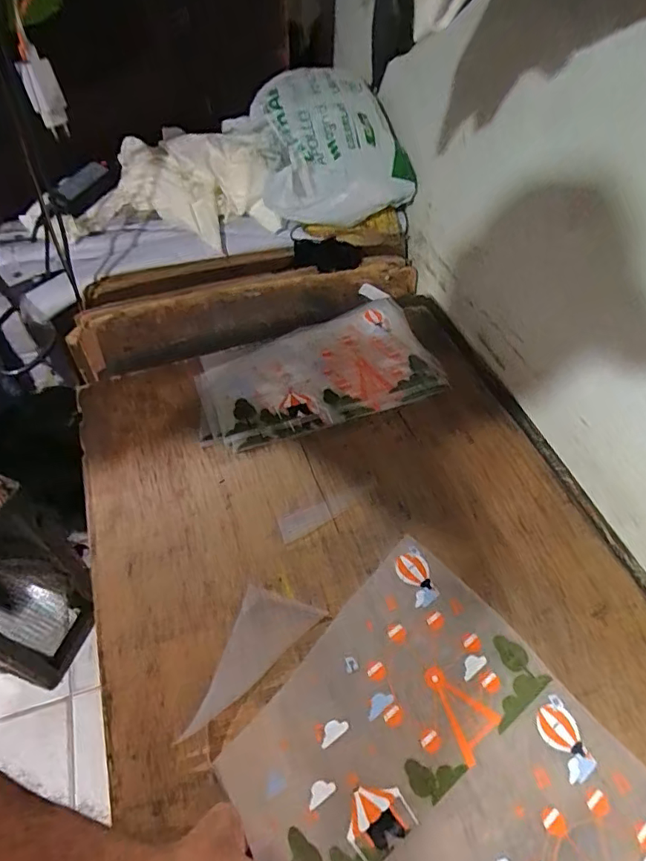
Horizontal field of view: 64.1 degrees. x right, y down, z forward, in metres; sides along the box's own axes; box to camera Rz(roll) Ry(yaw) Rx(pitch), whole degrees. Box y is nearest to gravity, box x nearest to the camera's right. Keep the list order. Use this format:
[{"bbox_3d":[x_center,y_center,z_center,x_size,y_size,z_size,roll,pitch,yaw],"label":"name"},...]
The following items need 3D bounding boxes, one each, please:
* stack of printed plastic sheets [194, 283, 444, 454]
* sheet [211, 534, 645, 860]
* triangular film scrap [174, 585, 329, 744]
[{"bbox_3d":[-0.016,-0.105,0.835,0.388,0.009,0.259,-20,55,-16],"label":"stack of printed plastic sheets"},{"bbox_3d":[0.116,0.335,0.452,0.341,0.063,0.416,-31,58,-23],"label":"sheet"},{"bbox_3d":[-0.068,0.250,0.547,0.088,0.010,0.160,17,54,10],"label":"triangular film scrap"}]

